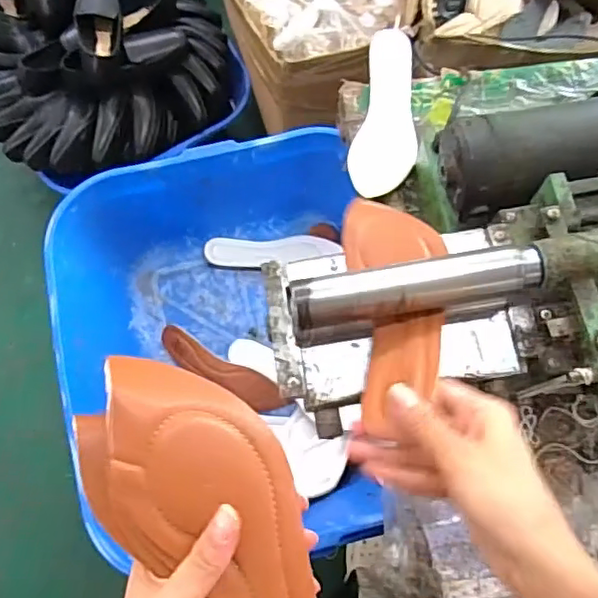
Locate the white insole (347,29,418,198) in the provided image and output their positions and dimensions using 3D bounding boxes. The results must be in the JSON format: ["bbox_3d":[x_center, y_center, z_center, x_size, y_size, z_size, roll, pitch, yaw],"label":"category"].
[{"bbox_3d":[0.111,-0.231,0.744,0.078,0.025,0.219,8,75,1],"label":"white insole"}]

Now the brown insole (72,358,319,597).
[{"bbox_3d":[-0.035,0.136,0.298,0.088,0.036,0.225,-23,88,-7],"label":"brown insole"}]

